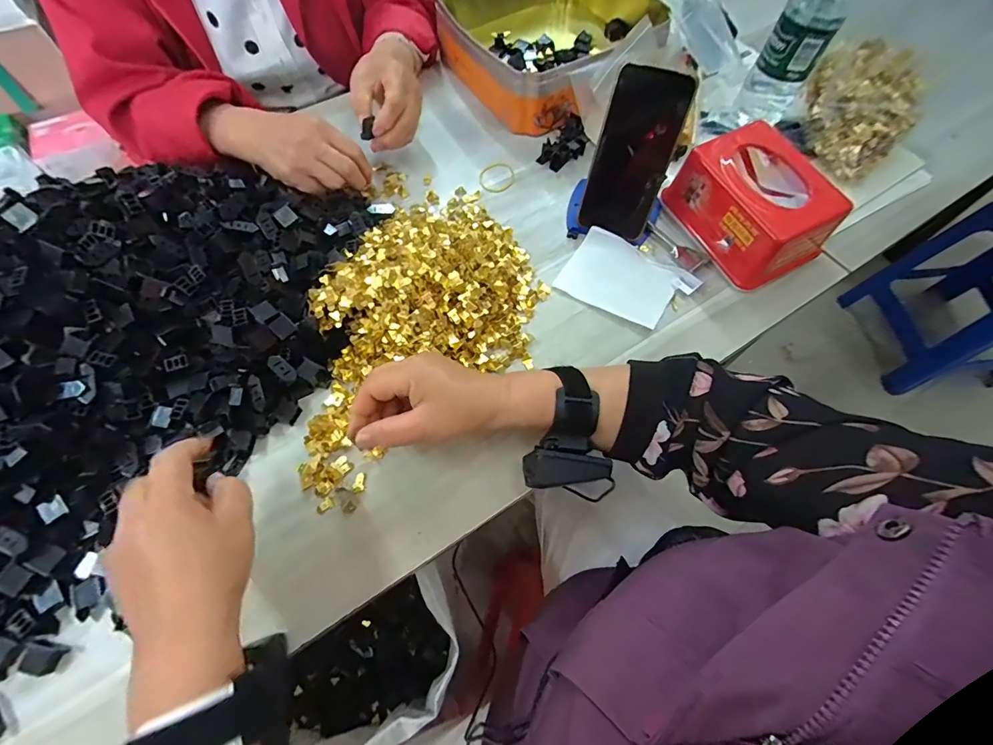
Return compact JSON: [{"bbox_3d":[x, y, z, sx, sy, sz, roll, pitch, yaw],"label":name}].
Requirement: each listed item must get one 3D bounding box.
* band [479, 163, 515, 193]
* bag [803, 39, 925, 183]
[{"bbox_3d":[0.001,-0.247,0.543,0.045,0.006,0.051,-15,61,1],"label":"band"},{"bbox_3d":[0.434,-0.336,0.513,0.068,0.121,0.178,5,64,2],"label":"bag"}]

